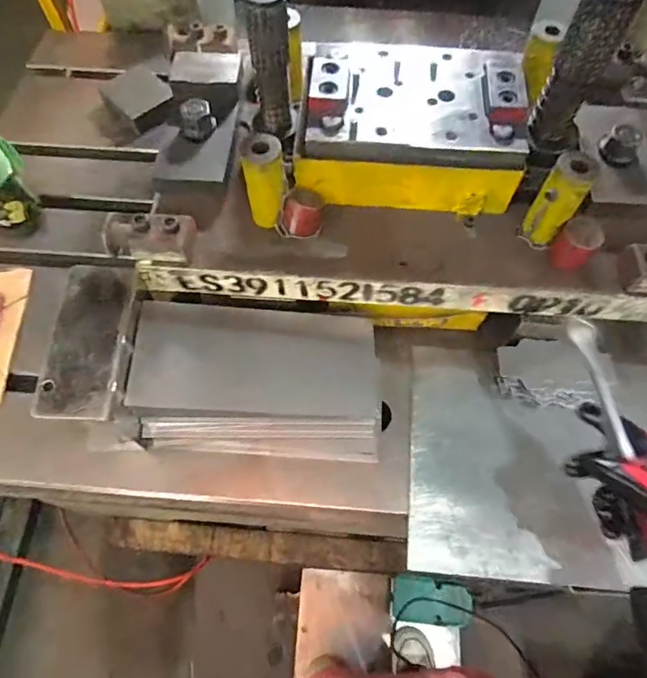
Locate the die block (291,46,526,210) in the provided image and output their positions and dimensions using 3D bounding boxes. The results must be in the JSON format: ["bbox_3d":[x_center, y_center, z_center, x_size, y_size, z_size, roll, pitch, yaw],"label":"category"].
[{"bbox_3d":[0.094,-0.247,0.546,0.233,0.082,0.187,5,63,1],"label":"die block"}]

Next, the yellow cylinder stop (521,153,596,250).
[{"bbox_3d":[0.237,-0.139,0.503,0.040,0.096,0.045,28,66,12],"label":"yellow cylinder stop"}]

